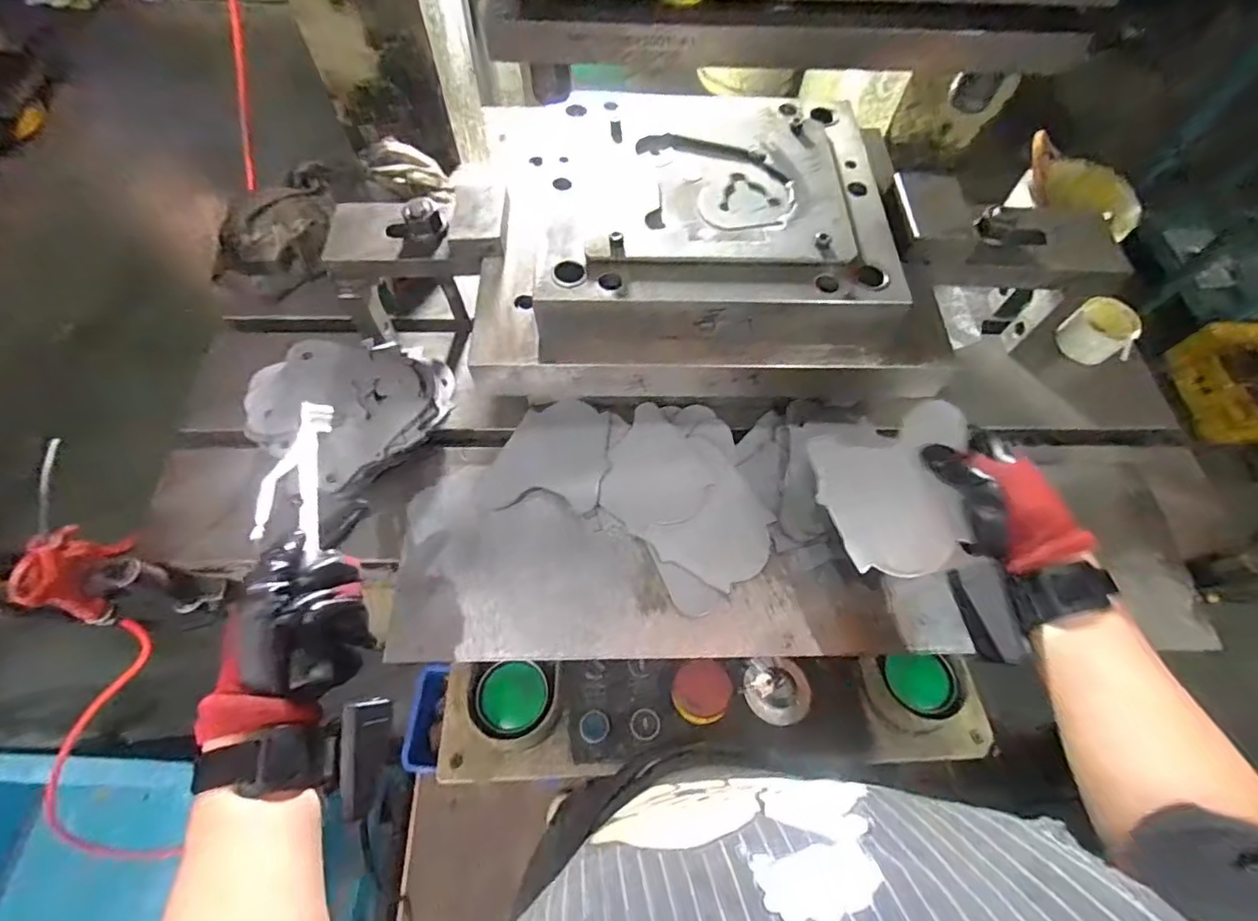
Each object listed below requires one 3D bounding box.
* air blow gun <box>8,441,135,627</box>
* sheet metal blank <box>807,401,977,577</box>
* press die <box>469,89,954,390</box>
[{"bbox_3d":[-0.491,0.088,0.502,0.024,0.237,0.091,20,51,-11],"label":"air blow gun"},{"bbox_3d":[0.234,0.027,0.483,0.125,0.010,0.128,-18,77,5],"label":"sheet metal blank"},{"bbox_3d":[0.079,-0.224,0.559,0.435,0.087,0.324,1,64,-1],"label":"press die"}]

